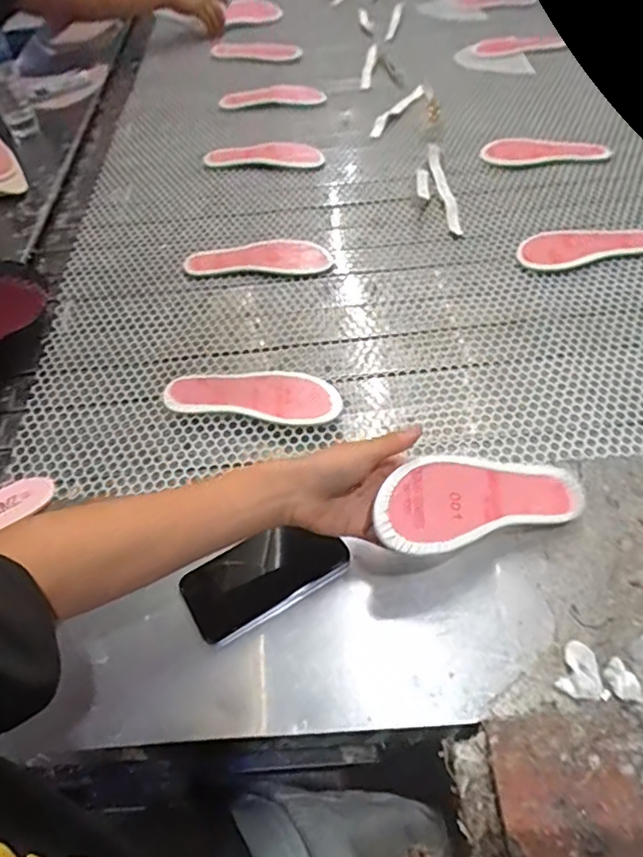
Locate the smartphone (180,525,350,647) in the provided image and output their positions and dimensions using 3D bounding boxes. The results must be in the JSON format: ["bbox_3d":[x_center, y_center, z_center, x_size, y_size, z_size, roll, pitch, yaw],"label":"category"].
[{"bbox_3d":[-0.053,0.144,0.557,0.154,0.012,0.074,-25,55,-14],"label":"smartphone"}]

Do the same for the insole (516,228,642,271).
[{"bbox_3d":[0.408,-0.281,0.876,0.215,0.016,0.083,-10,53,-3],"label":"insole"}]

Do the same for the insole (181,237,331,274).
[{"bbox_3d":[-0.101,-0.278,0.921,0.230,0.011,0.085,-4,53,2],"label":"insole"}]

